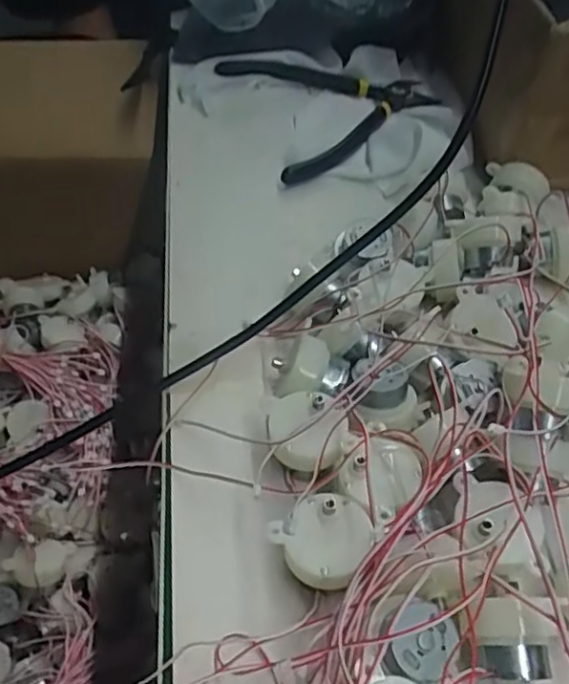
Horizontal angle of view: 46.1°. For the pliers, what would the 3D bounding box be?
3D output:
[{"bbox_3d":[0.042,-0.173,0.477,0.146,0.012,0.135,-16,53,-17],"label":"pliers"}]

